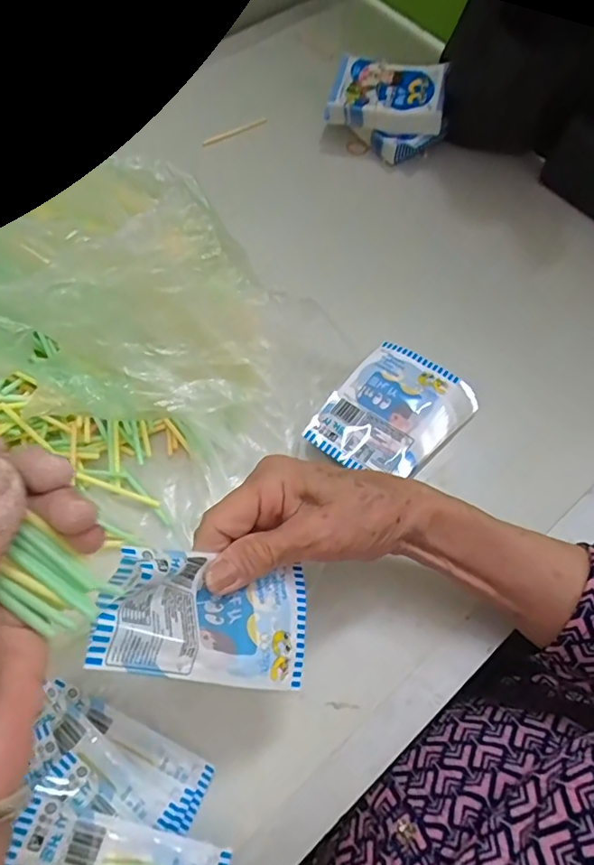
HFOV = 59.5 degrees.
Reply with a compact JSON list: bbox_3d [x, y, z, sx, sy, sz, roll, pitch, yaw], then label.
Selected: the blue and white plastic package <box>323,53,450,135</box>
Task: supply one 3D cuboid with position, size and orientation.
[{"bbox_3d":[0.086,-0.323,0.494,0.105,0.032,0.074,11,65,4],"label":"blue and white plastic package"}]

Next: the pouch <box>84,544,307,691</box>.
[{"bbox_3d":[-0.038,0.084,0.235,0.102,0.026,0.054,21,60,-33],"label":"pouch"}]

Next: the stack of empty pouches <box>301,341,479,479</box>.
[{"bbox_3d":[0.067,-0.013,0.369,0.083,0.014,0.100,37,70,15],"label":"stack of empty pouches"}]

